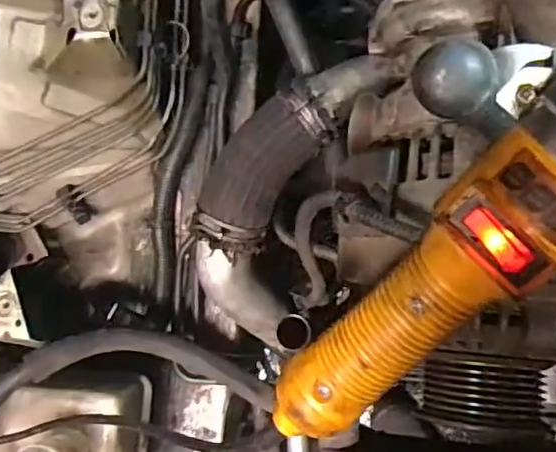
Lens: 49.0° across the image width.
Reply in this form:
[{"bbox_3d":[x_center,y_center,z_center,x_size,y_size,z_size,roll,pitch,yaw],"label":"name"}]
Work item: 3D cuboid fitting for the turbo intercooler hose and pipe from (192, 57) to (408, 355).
[{"bbox_3d":[0.000,-0.026,0.550,0.118,0.077,0.280,23,109,8],"label":"turbo intercooler hose and pipe"}]

